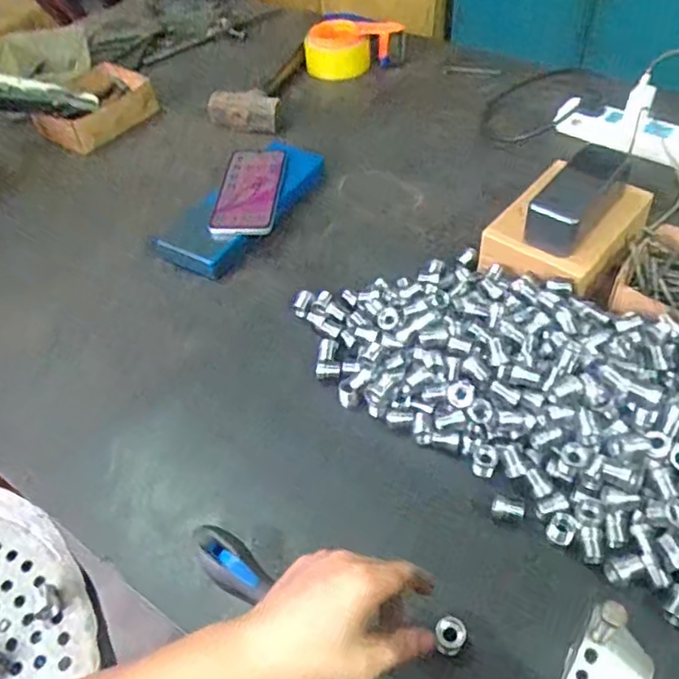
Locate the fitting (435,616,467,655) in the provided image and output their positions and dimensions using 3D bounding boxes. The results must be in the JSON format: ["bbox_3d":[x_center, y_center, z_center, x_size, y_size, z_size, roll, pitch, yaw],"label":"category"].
[{"bbox_3d":[0.078,0.209,0.429,0.021,0.023,0.019,6,49,10],"label":"fitting"}]

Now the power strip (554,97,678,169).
[{"bbox_3d":[0.391,-0.280,0.815,0.202,0.034,0.073,34,59,30],"label":"power strip"}]

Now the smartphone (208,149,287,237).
[{"bbox_3d":[-0.112,-0.185,0.763,0.075,0.012,0.155,3,56,2],"label":"smartphone"}]

